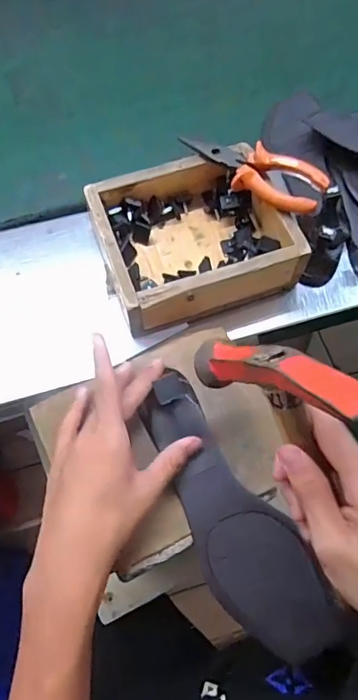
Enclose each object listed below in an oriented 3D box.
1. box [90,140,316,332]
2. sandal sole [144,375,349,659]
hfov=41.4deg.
[{"bbox_3d":[0.015,-0.109,0.474,0.180,0.054,0.158,-18,67,-8],"label":"box"},{"bbox_3d":[0.041,0.131,0.379,0.077,0.011,0.236,-29,79,-12],"label":"sandal sole"}]

